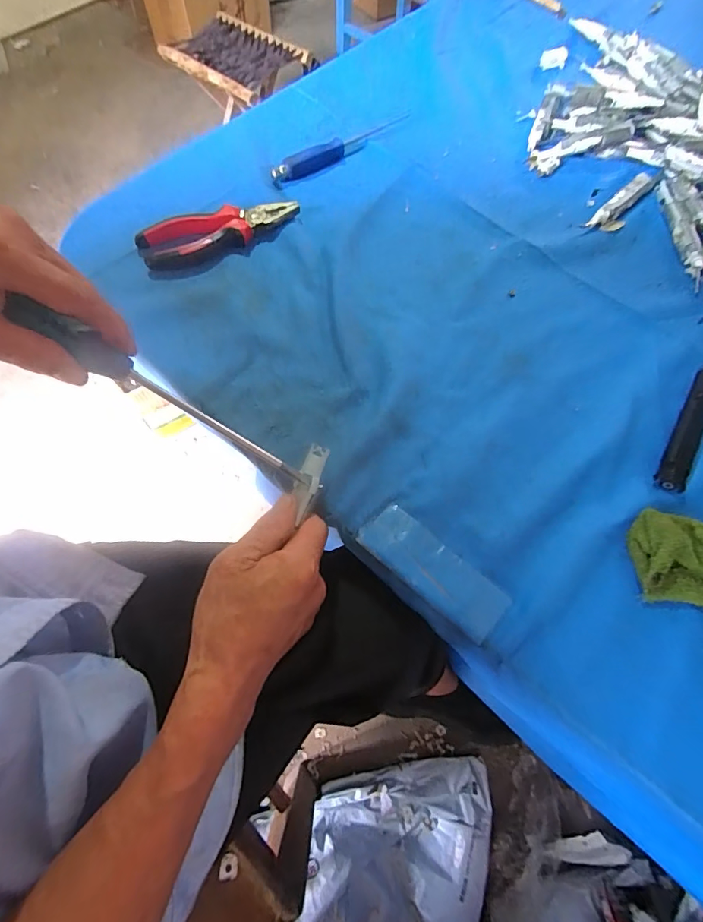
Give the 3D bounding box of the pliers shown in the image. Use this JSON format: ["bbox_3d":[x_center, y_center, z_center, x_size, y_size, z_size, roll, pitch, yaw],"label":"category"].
[{"bbox_3d":[-0.130,-0.228,0.452,0.158,0.018,0.054,-15,68,-9],"label":"pliers"}]

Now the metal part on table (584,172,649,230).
[{"bbox_3d":[0.295,-0.277,0.488,0.027,0.013,0.107,42,71,15],"label":"metal part on table"}]

